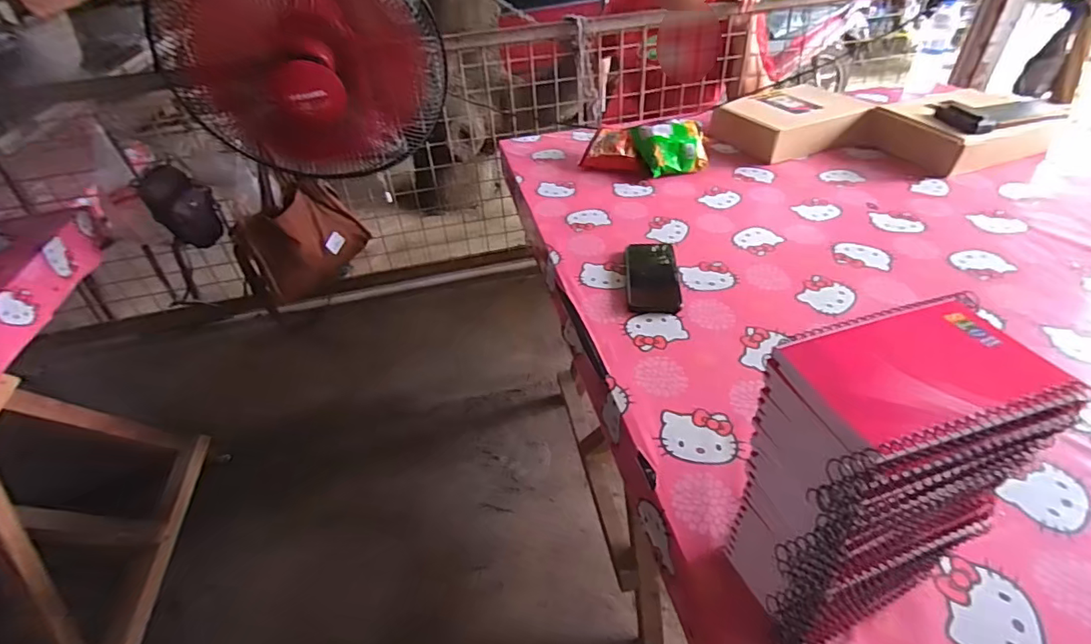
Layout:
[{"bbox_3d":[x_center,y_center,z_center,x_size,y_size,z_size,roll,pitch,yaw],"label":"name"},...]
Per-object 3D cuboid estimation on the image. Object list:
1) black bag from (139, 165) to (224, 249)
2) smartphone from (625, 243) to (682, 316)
[{"bbox_3d":[-0.794,-0.240,1.144,0.117,0.183,0.070,-32,47,-29],"label":"black bag"},{"bbox_3d":[0.164,-0.074,0.792,0.080,0.007,0.178,2,41,8],"label":"smartphone"}]

